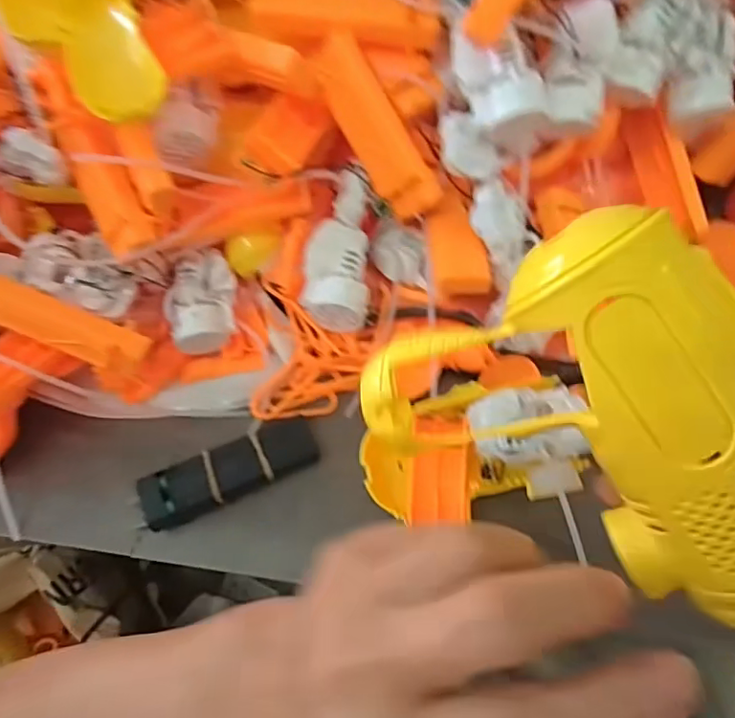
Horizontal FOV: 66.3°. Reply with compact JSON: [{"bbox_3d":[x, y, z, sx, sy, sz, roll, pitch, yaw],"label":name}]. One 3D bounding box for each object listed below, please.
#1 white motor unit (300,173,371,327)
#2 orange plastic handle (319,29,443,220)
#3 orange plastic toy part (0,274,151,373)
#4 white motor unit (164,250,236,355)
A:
[{"bbox_3d":[-0.019,-0.067,0.359,0.040,0.031,0.096,5,81,5],"label":"white motor unit"},{"bbox_3d":[0.006,-0.139,0.341,0.033,0.021,0.111,-33,100,-12],"label":"orange plastic handle"},{"bbox_3d":[-0.188,-0.021,0.337,0.108,0.037,0.021,25,66,-16],"label":"orange plastic toy part"},{"bbox_3d":[-0.110,-0.038,0.377,0.039,0.032,0.061,-4,65,1],"label":"white motor unit"}]

